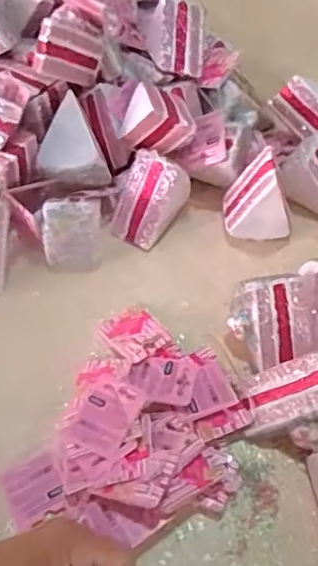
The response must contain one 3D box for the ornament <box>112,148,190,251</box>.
[{"bbox_3d":[-0.014,-0.084,0.615,0.063,0.062,0.070,33,61,18],"label":"ornament"}]

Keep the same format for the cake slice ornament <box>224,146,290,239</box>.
[{"bbox_3d":[0.100,-0.088,0.609,0.063,0.081,0.052,-2,57,-4],"label":"cake slice ornament"}]

